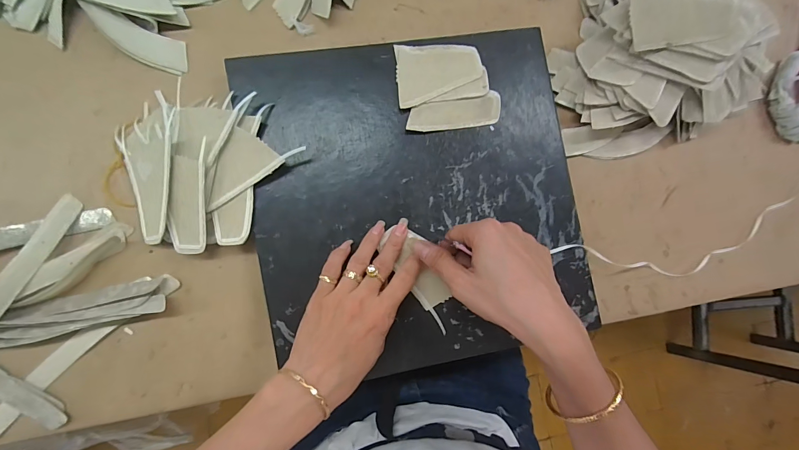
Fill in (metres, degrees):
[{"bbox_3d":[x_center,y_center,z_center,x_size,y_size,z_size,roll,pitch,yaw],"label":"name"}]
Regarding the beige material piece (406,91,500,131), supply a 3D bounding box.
[{"bbox_3d":[0.053,-0.106,0.336,0.093,0.005,0.030,-14,90,-7],"label":"beige material piece"}]

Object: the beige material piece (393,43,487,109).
[{"bbox_3d":[0.040,-0.144,0.336,0.087,0.006,0.055,-8,89,-7],"label":"beige material piece"}]

